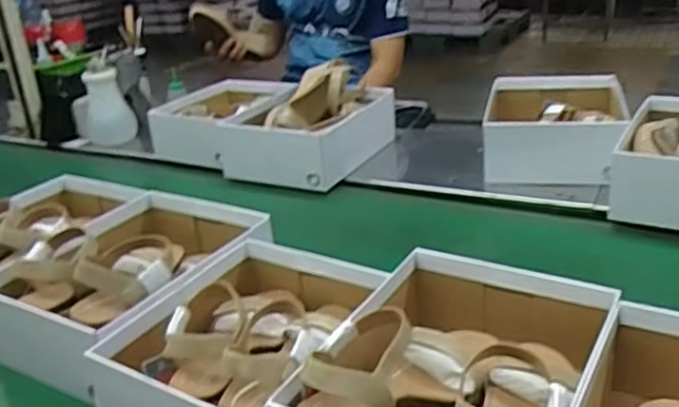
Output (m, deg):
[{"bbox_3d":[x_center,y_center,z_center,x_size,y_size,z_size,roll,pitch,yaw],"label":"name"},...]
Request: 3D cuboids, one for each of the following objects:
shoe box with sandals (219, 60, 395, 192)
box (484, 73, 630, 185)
[{"bbox_3d":[-0.067,-0.155,1.367,0.255,0.167,0.293,9,27,30],"label":"shoe box with sandals"},{"bbox_3d":[0.394,-0.144,1.270,0.237,0.097,0.340,3,24,18],"label":"box"}]

